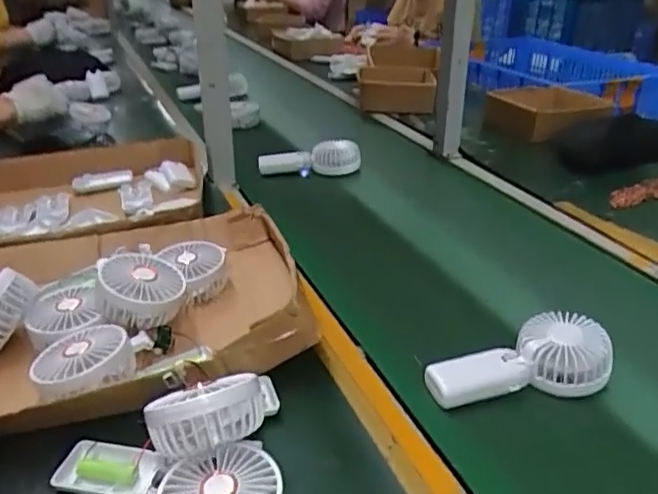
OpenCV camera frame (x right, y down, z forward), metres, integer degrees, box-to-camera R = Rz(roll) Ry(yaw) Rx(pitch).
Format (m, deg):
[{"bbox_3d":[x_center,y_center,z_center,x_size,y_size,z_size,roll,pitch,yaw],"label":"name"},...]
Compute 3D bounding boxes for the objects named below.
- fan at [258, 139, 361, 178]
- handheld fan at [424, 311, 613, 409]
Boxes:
[{"bbox_3d":[-0.040,-0.159,1.055,0.189,0.062,0.050,-2,28,-5],"label":"fan"},{"bbox_3d":[0.180,0.107,0.573,0.183,0.046,0.084,-3,28,-6],"label":"handheld fan"}]

